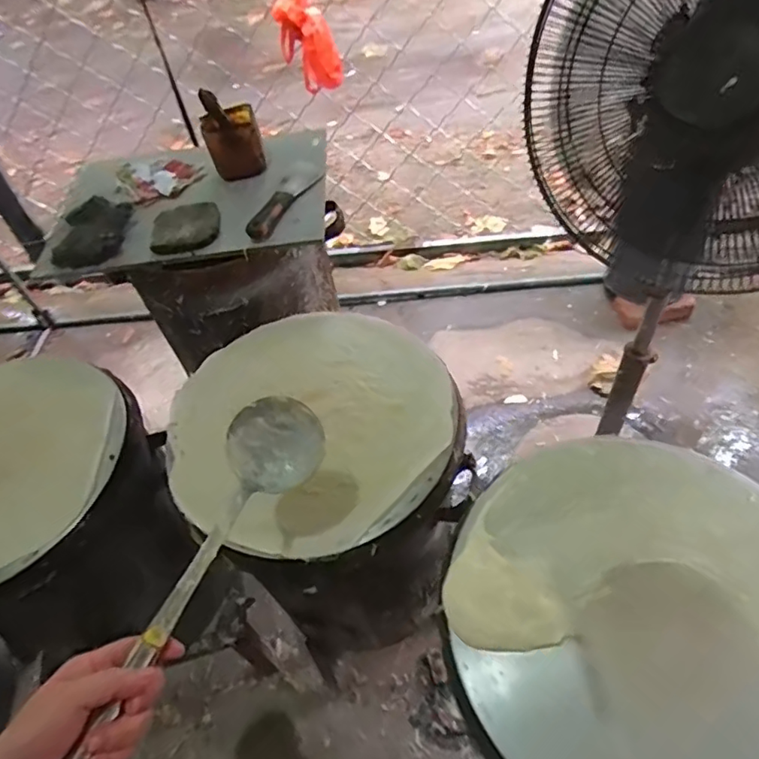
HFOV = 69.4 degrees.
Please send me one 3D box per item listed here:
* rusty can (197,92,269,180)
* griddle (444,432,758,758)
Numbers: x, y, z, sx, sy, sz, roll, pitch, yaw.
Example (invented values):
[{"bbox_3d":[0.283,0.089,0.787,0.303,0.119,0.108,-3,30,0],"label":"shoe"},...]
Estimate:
[{"bbox_3d":[-0.259,-0.425,0.987,0.094,0.107,0.091,-19,52,-6],"label":"rusty can"},{"bbox_3d":[0.263,0.229,0.544,0.369,0.032,0.374,-3,50,4],"label":"griddle"}]

